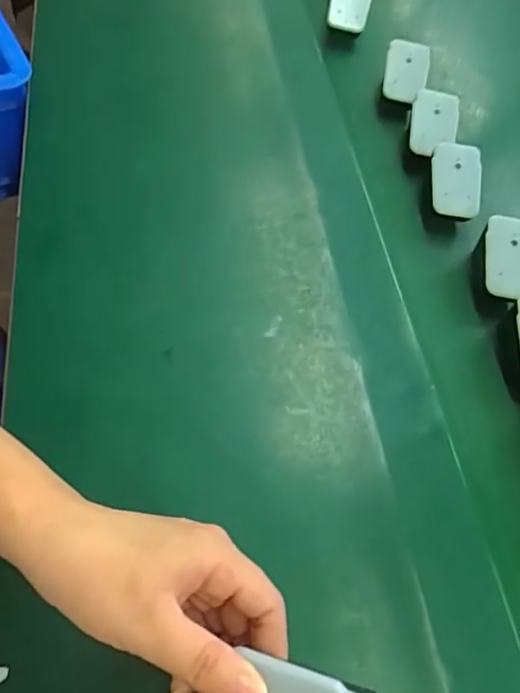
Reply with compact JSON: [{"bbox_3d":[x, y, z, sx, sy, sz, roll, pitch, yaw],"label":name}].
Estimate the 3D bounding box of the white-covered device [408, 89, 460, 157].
[{"bbox_3d":[0.160,-0.207,0.480,0.041,0.009,0.063,9,79,15],"label":"white-covered device"}]

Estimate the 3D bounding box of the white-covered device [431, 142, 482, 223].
[{"bbox_3d":[0.170,-0.144,0.453,0.045,0.012,0.070,9,77,-3],"label":"white-covered device"}]

